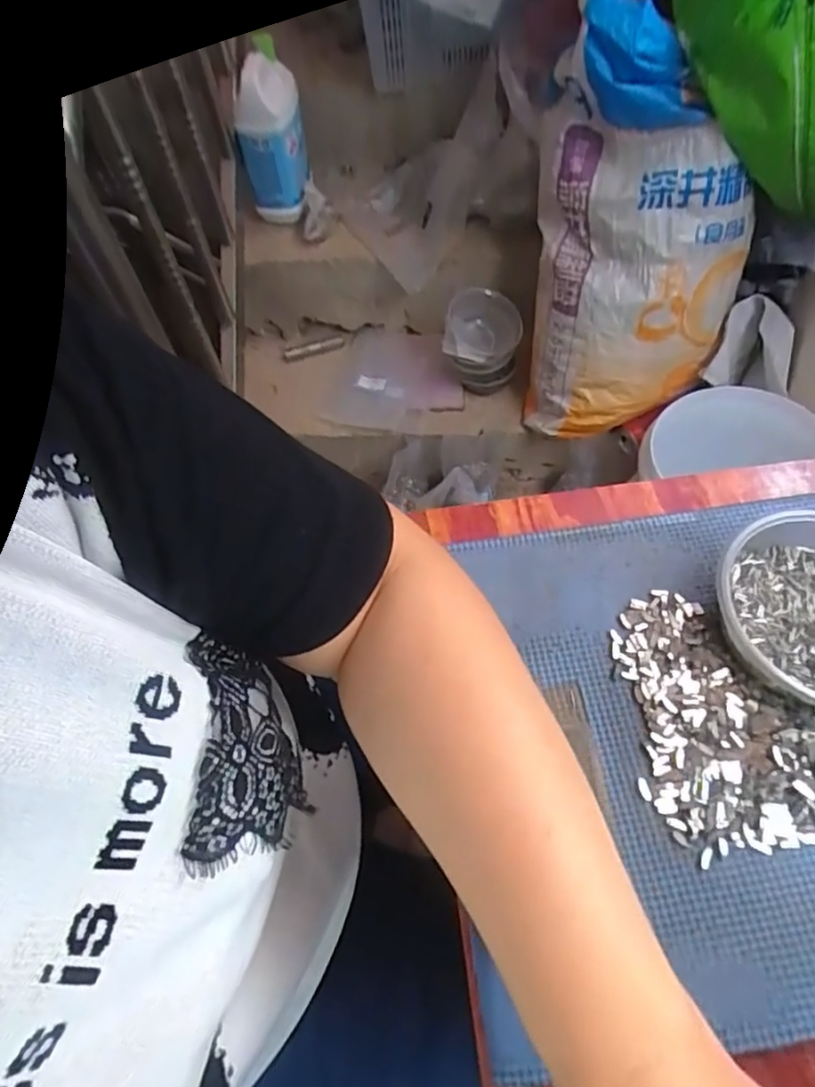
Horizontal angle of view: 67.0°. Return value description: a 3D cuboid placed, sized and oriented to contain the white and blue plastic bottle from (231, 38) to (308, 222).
[{"bbox_3d":[-0.234,-0.704,1.051,0.100,0.254,0.117,-6,61,1],"label":"white and blue plastic bottle"}]

